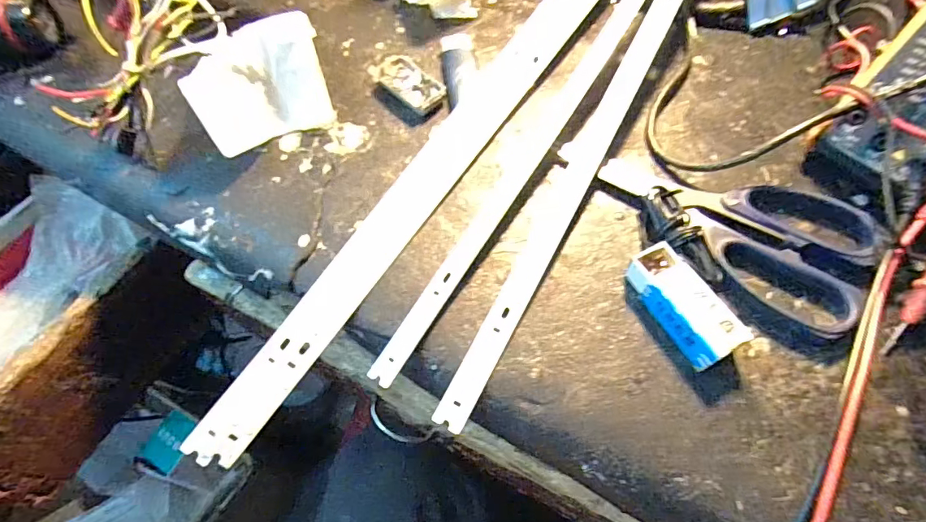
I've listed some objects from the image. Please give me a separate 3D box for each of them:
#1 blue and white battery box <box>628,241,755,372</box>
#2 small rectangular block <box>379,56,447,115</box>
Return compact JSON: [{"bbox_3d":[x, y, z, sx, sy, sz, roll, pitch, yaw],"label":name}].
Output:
[{"bbox_3d":[0.108,0.022,0.229,0.027,0.021,0.060,-27,64,-11],"label":"blue and white battery box"},{"bbox_3d":[-0.036,-0.120,0.315,0.027,0.010,0.053,-37,67,-16],"label":"small rectangular block"}]

